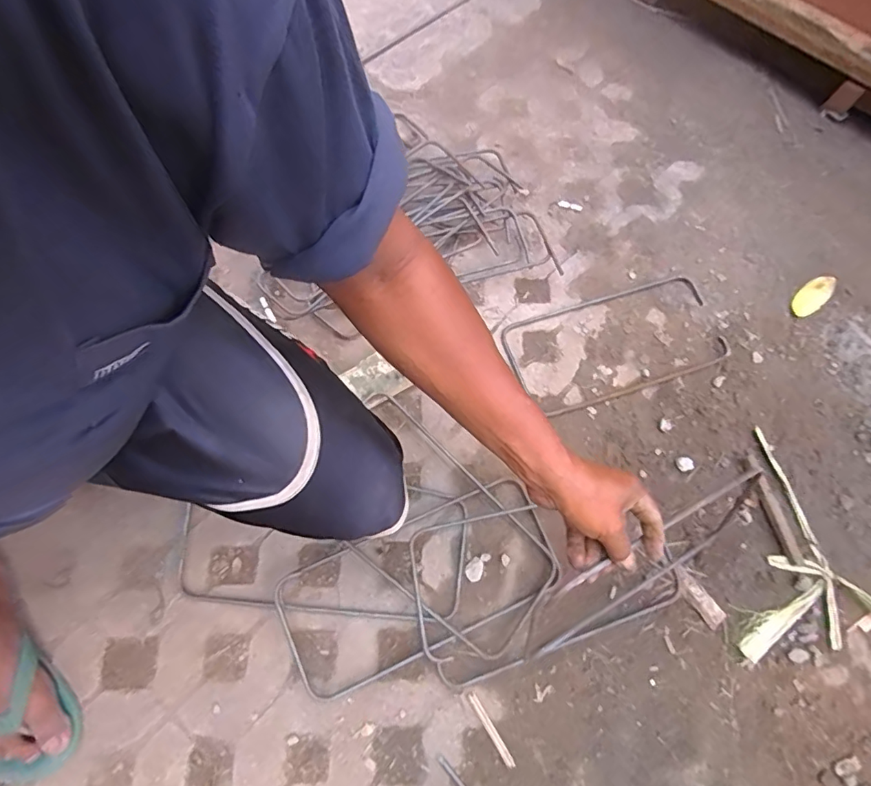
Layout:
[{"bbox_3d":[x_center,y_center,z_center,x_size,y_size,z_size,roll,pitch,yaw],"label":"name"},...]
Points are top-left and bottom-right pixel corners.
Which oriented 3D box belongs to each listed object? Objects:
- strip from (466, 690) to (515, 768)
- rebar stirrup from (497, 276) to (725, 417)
[{"bbox_3d":[0.067,0.405,0.615,0.010,0.005,0.089,-30,72,-13],"label":"strip"},{"bbox_3d":[0.296,-0.083,0.828,0.348,0.009,0.167,-17,70,-9],"label":"rebar stirrup"}]

